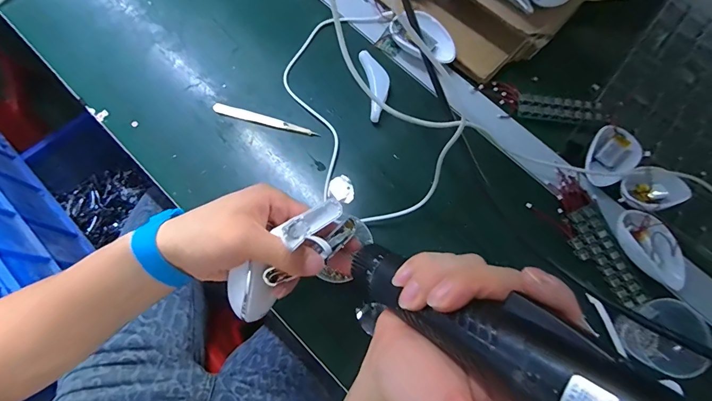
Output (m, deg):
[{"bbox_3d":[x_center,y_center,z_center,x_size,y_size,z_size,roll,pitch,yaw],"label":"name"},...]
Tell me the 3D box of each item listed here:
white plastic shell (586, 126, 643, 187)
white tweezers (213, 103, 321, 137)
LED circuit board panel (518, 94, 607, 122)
[{"bbox_3d":[0.283,-0.048,0.428,0.050,0.029,0.082,43,76,11],"label":"white plastic shell"},{"bbox_3d":[-0.105,-0.094,0.446,0.126,0.004,0.014,15,73,3],"label":"white tweezers"},{"bbox_3d":[0.245,-0.110,0.459,0.098,0.014,0.029,5,77,2],"label":"LED circuit board panel"}]

